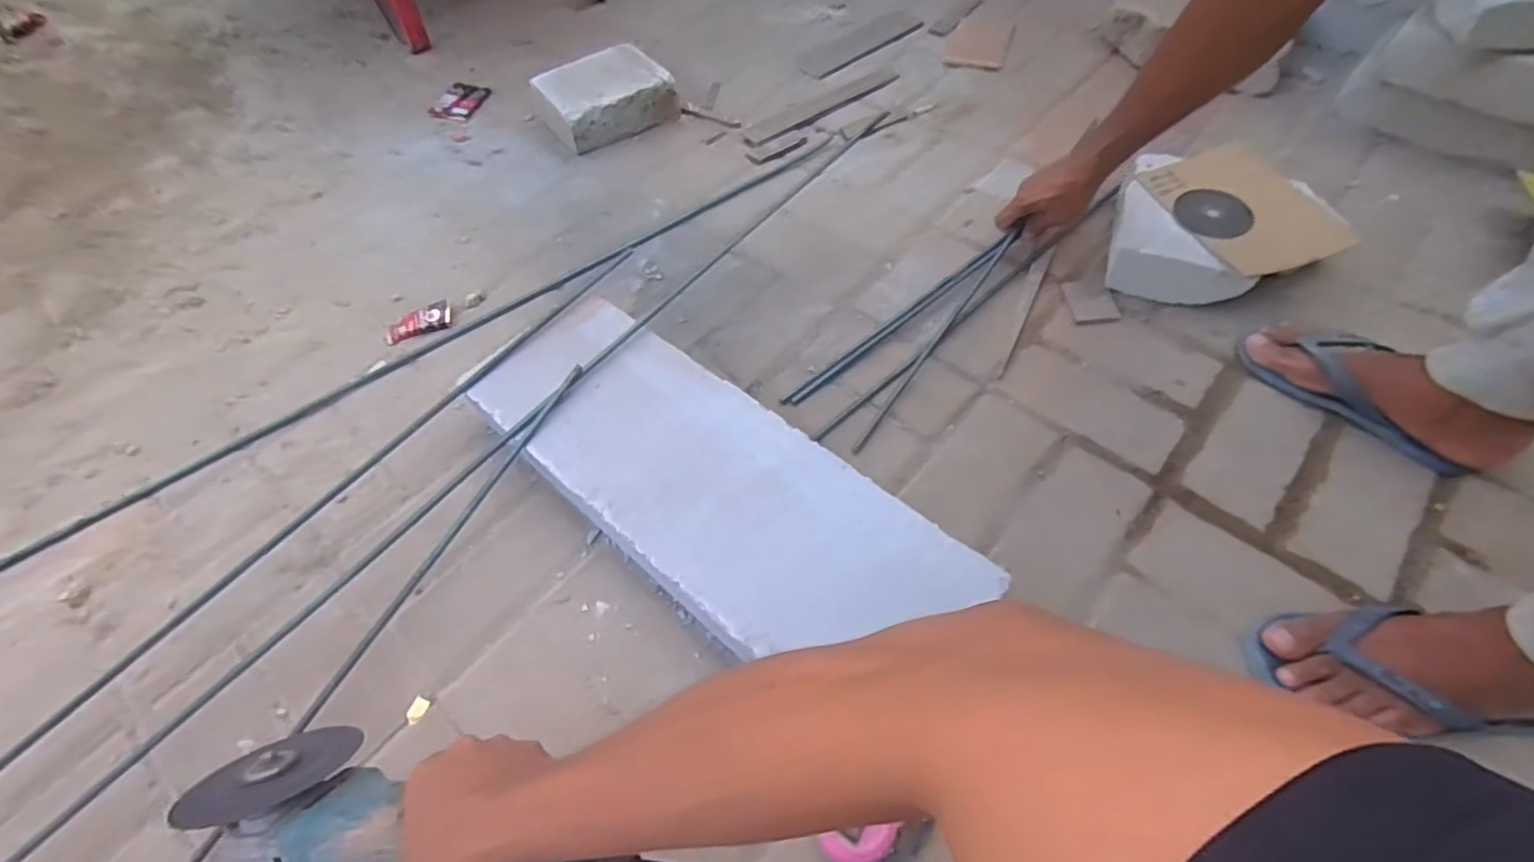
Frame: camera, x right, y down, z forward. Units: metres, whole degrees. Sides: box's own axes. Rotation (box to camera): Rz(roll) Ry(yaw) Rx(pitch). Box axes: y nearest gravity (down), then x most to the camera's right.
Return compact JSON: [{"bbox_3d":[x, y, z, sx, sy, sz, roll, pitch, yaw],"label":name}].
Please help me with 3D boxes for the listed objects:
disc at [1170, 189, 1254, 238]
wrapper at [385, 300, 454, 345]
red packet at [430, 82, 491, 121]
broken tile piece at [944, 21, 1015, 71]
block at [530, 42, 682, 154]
[{"bbox_3d":[0.547,-0.268,0.795,0.086,0.008,0.067,-1,70,7],"label":"disc"},{"bbox_3d":[-0.456,-0.142,0.850,0.089,0.021,0.040,-36,64,-17],"label":"wrapper"},{"bbox_3d":[-0.538,-0.576,1.136,0.077,0.008,0.104,14,61,10],"label":"red packet"},{"bbox_3d":[0.382,-0.695,1.170,0.109,0.016,0.080,7,98,9],"label":"broken tile piece"},{"bbox_3d":[-0.262,-0.549,1.060,0.204,0.072,0.136,-28,61,-15],"label":"block"}]

